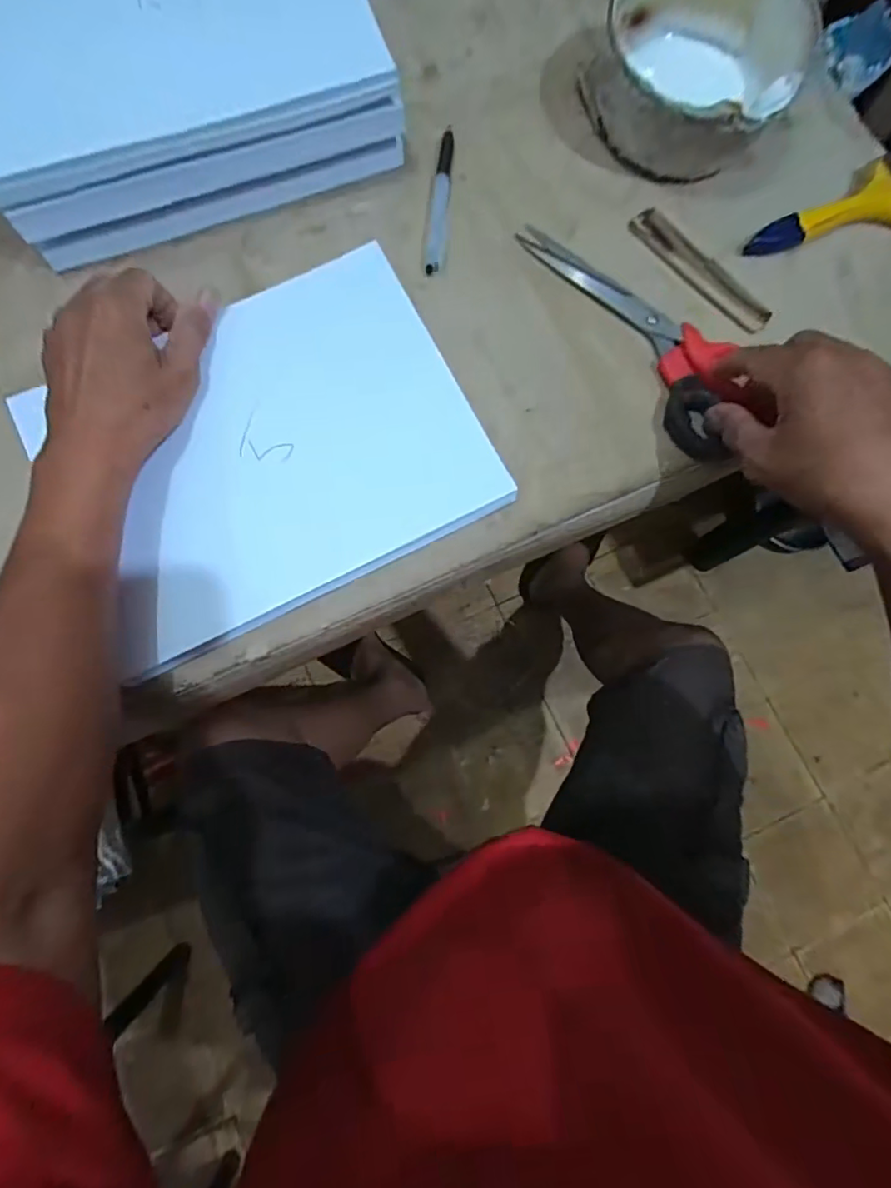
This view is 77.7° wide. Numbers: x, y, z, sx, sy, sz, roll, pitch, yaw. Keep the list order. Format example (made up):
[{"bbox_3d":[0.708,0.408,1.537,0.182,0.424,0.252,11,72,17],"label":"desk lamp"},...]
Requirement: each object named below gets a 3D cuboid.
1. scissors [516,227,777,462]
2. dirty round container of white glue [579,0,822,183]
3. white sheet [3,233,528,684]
[{"bbox_3d":[0.139,-0.193,0.394,0.065,0.023,0.220,-34,77,-6],"label":"scissors"},{"bbox_3d":[0.183,-0.390,0.410,0.143,0.071,0.137,0,80,-1],"label":"dirty round container of white glue"},{"bbox_3d":[-0.116,-0.098,0.372,0.262,0.019,0.207,-26,82,-5],"label":"white sheet"}]

